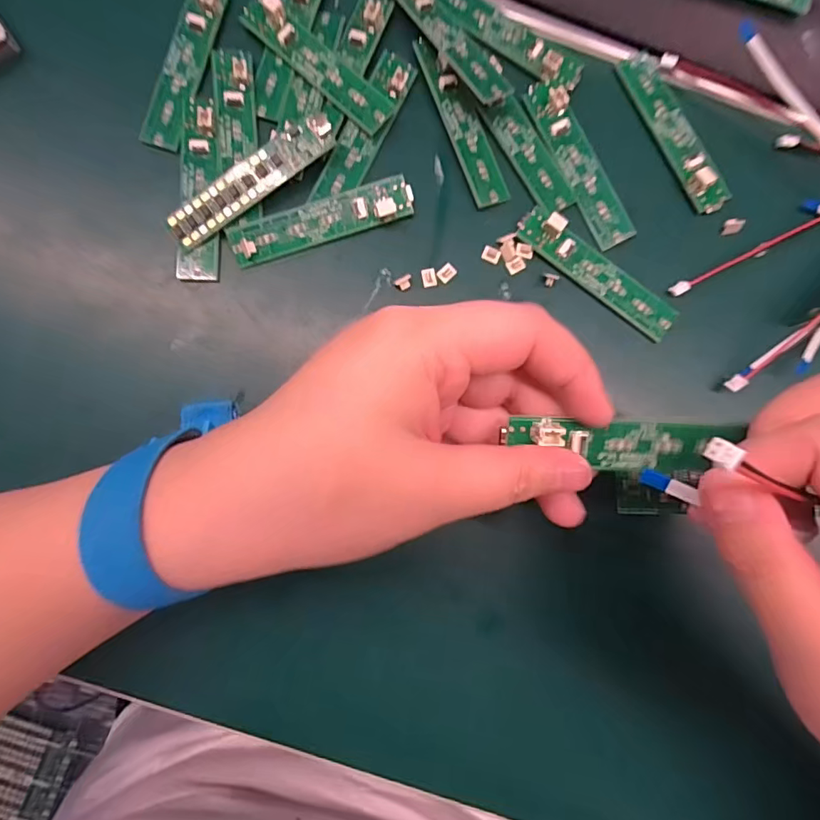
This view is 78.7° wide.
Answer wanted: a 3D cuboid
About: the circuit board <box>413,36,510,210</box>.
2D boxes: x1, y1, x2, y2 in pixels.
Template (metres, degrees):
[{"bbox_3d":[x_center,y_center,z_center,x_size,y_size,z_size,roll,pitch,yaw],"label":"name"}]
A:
[{"bbox_3d":[0.025,-0.134,0.232,0.019,0.004,0.080,-21,87,-4],"label":"circuit board"}]

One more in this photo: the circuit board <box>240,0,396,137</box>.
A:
[{"bbox_3d":[-0.042,-0.158,0.226,0.081,0.010,0.019,40,85,0],"label":"circuit board"}]

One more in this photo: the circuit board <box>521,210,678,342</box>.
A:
[{"bbox_3d":[0.087,-0.063,0.229,0.083,0.009,0.019,36,85,0],"label":"circuit board"}]

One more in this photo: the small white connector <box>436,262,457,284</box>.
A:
[{"bbox_3d":[0.017,-0.063,0.230,0.009,0.004,0.006,-44,89,-5],"label":"small white connector"}]

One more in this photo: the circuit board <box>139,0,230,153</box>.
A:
[{"bbox_3d":[-0.102,-0.157,0.225,0.017,0.008,0.080,16,85,-2],"label":"circuit board"}]

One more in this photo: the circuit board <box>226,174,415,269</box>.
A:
[{"bbox_3d":[-0.039,-0.085,0.223,0.082,0.009,0.018,-19,97,-2],"label":"circuit board"}]

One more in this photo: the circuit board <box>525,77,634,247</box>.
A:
[{"bbox_3d":[0.080,-0.116,0.232,0.018,0.009,0.083,-27,87,-5],"label":"circuit board"}]

